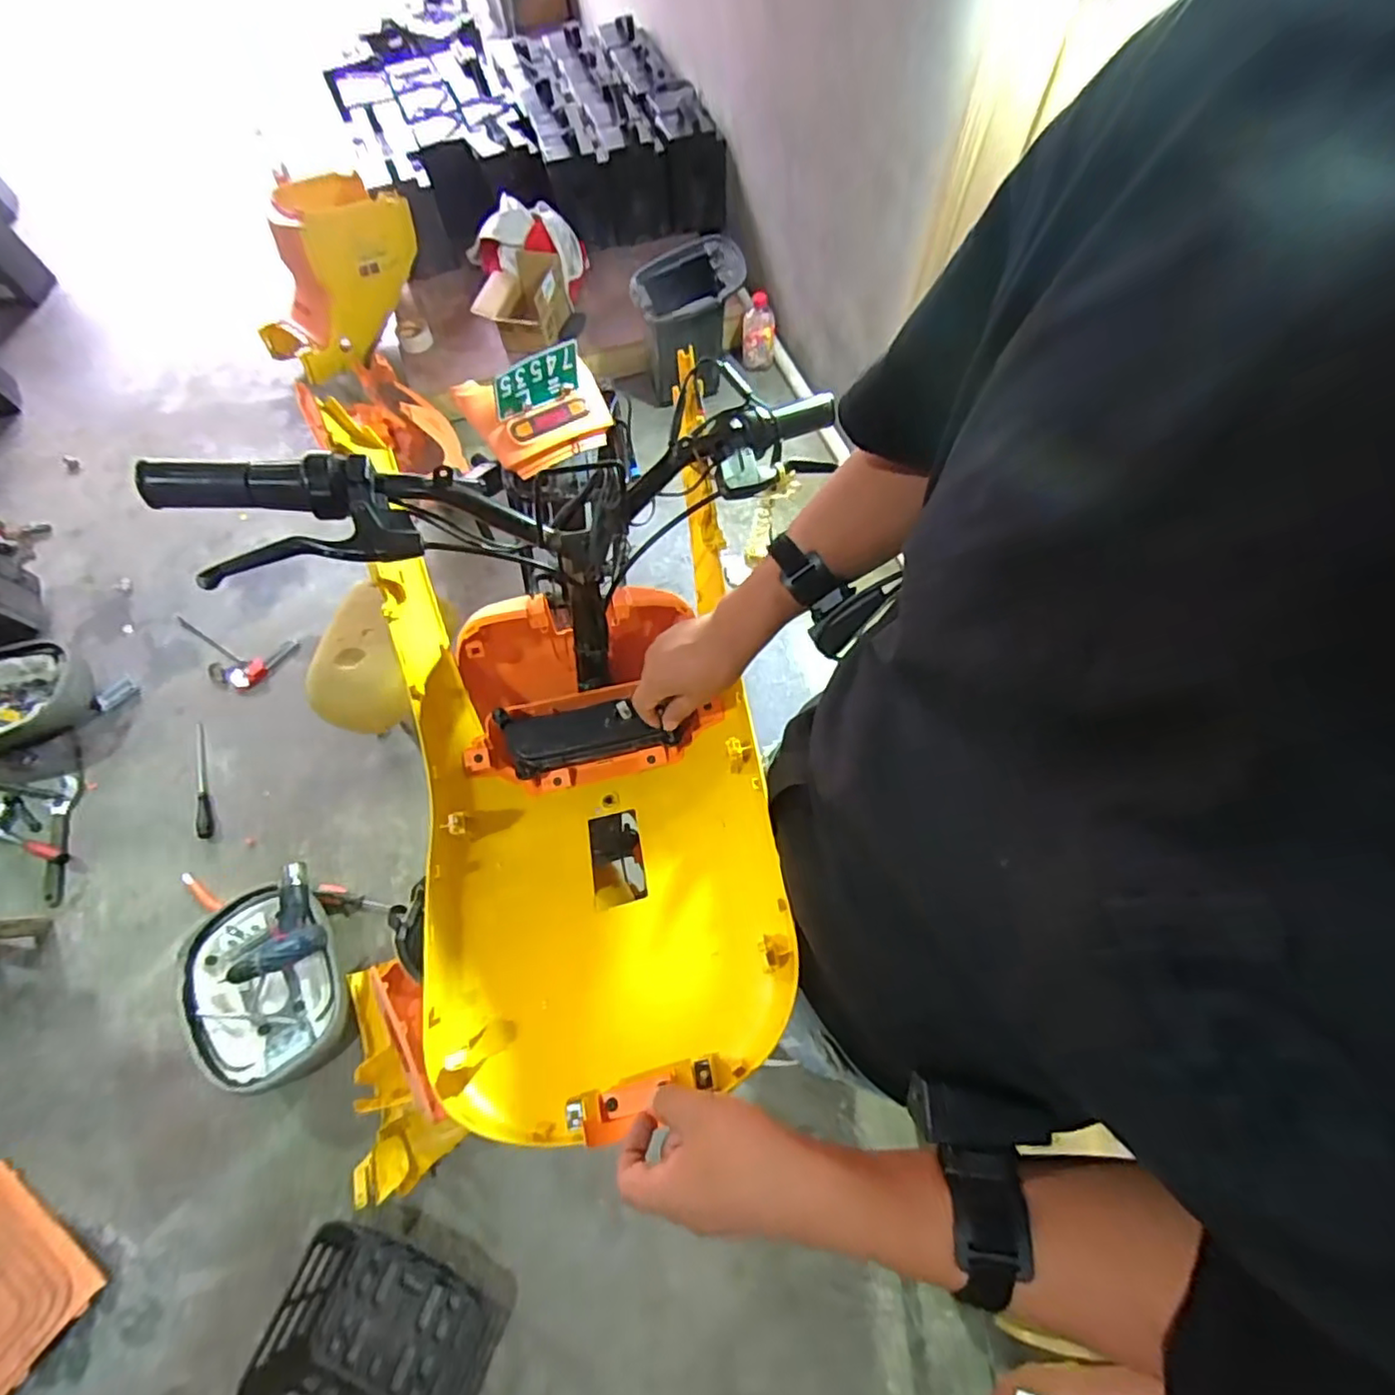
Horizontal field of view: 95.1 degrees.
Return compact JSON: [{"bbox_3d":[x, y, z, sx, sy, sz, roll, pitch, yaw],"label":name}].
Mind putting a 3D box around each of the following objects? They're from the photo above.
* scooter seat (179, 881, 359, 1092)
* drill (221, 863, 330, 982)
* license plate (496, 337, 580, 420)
[{"bbox_3d":[-0.828,0.550,1.234,0.279,0.100,0.369,-29,68,-10],"label":"scooter seat"},{"bbox_3d":[-0.821,0.436,1.214,0.195,0.059,0.175,-27,68,-9],"label":"drill"},{"bbox_3d":[-0.263,-0.522,1.046,0.156,0.086,0.010,-33,70,-17],"label":"license plate"}]

